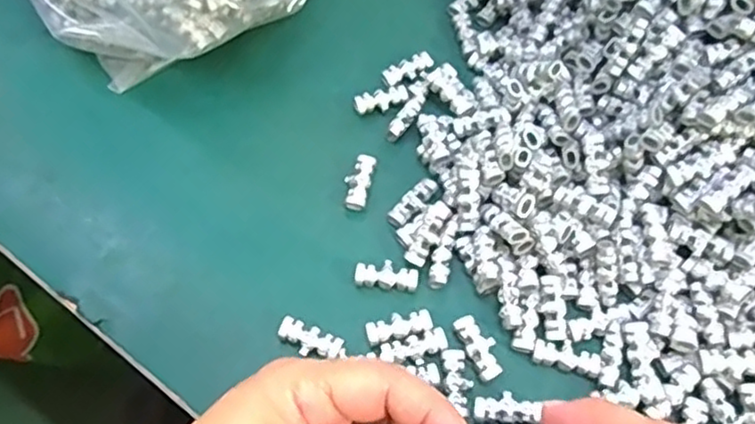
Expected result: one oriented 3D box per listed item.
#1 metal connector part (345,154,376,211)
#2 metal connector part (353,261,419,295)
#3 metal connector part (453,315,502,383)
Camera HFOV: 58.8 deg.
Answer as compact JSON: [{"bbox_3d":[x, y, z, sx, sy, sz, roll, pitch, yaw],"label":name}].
[{"bbox_3d":[-0.010,-0.016,0.348,0.012,0.007,0.030,13,64,6],"label":"metal connector part"},{"bbox_3d":[0.005,0.031,0.322,0.030,0.004,0.013,10,64,5],"label":"metal connector part"},{"bbox_3d":[0.047,0.061,0.306,0.013,0.005,0.029,-26,66,-12],"label":"metal connector part"}]

